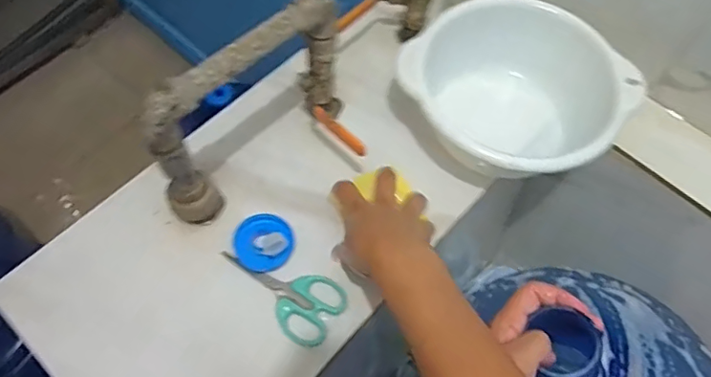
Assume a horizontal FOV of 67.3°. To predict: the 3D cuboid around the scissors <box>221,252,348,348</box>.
[{"bbox_3d":[-0.070,0.090,0.489,0.120,0.008,0.062,31,66,13],"label":"scissors"}]

